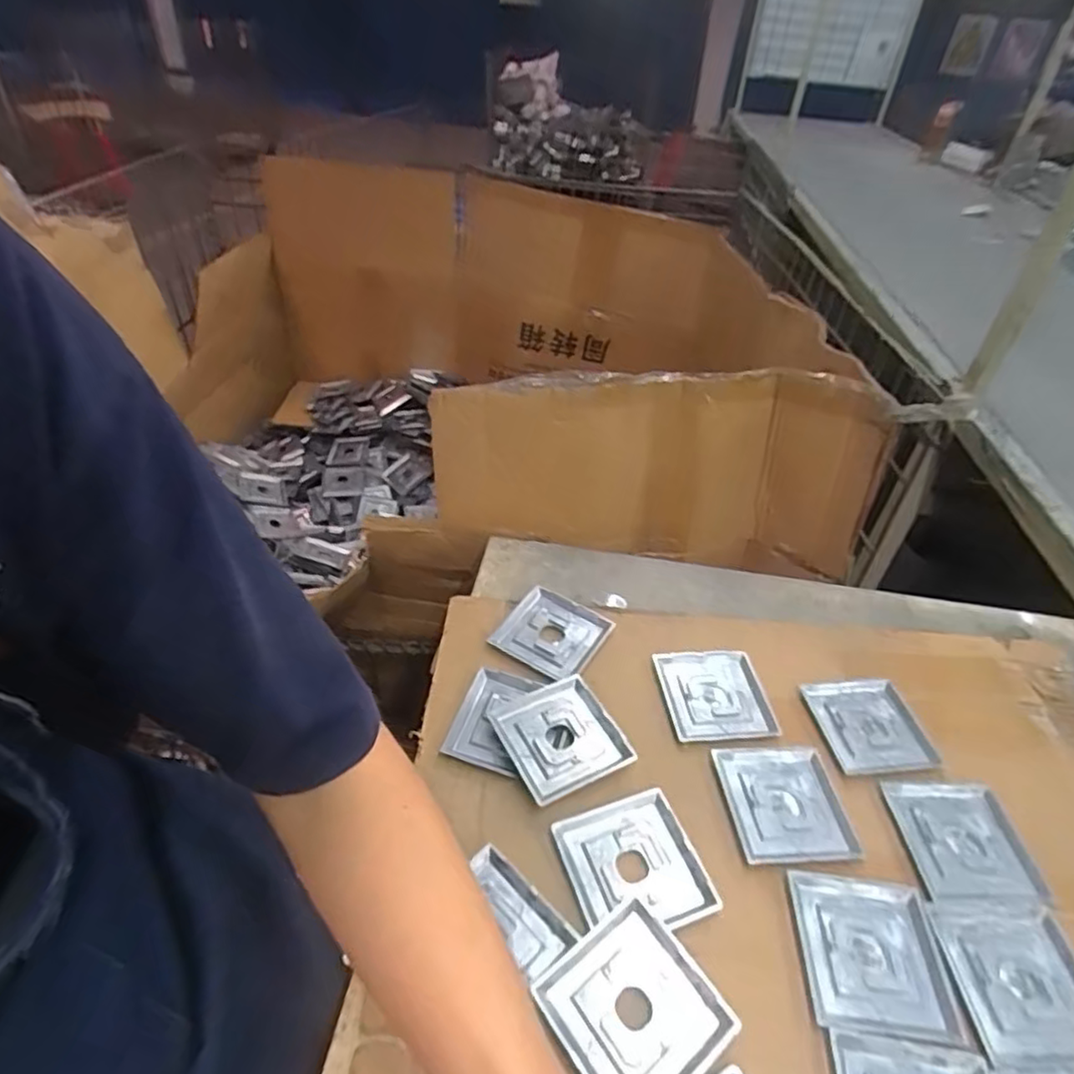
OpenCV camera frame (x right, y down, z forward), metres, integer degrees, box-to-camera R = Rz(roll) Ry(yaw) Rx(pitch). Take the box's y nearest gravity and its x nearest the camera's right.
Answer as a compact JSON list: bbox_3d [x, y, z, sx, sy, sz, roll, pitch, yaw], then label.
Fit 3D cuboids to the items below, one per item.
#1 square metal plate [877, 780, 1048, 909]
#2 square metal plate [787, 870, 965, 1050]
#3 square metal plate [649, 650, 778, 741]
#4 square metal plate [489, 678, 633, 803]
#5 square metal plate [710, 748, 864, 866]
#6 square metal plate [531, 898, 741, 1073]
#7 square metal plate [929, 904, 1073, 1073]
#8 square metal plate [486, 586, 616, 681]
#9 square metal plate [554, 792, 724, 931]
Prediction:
[{"bbox_3d":[0.322,0.229,0.493,0.088,0.004,0.090,4,39,-2],"label":"square metal plate"},{"bbox_3d":[0.218,0.272,0.427,0.089,0.004,0.091,8,39,3],"label":"square metal plate"},{"bbox_3d":[0.159,0.140,0.580,0.091,0.005,0.088,-1,40,-7],"label":"square metal plate"},{"bbox_3d":[0.018,0.162,0.533,0.091,0.006,0.092,-16,44,-24],"label":"square metal plate"},{"bbox_3d":[0.192,0.206,0.506,0.091,0.004,0.091,1,39,-6],"label":"square metal plate"},{"bbox_3d":[0.058,0.284,0.392,0.090,0.011,0.092,-24,47,-31],"label":"square metal plate"},{"bbox_3d":[0.315,0.288,0.422,0.090,0.009,0.090,4,39,-2],"label":"square metal plate"},{"bbox_3d":[0.013,0.094,0.628,0.091,0.013,0.091,24,43,21],"label":"square metal plate"},{"bbox_3d":[0.067,0.231,0.458,0.090,0.011,0.090,-10,42,-18],"label":"square metal plate"}]

